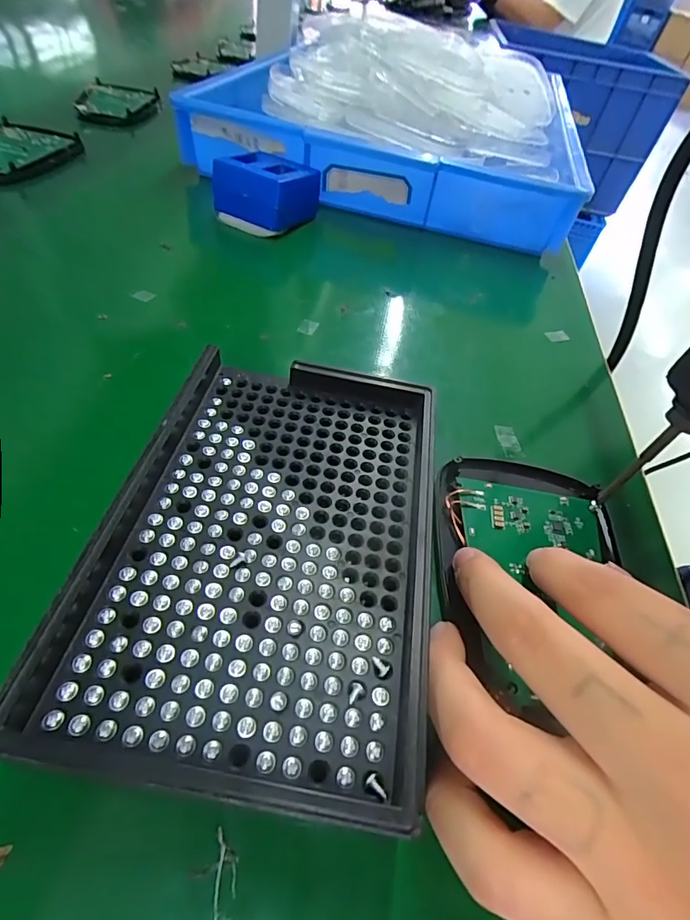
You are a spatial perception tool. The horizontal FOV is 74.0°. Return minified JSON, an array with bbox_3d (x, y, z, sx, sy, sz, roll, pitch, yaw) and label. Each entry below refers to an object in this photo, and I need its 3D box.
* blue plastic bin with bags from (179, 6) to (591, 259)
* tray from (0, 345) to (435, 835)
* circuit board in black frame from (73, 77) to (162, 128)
[{"bbox_3d":[0.053,-0.289,0.394,0.267,0.084,0.296,18,48,3],"label":"blue plastic bin with bags"},{"bbox_3d":[-0.020,0.018,0.137,0.092,0.015,0.134,10,52,2],"label":"tray"},{"bbox_3d":[-0.207,-0.327,0.420,0.064,0.014,0.084,-2,50,-15],"label":"circuit board in black frame"}]

